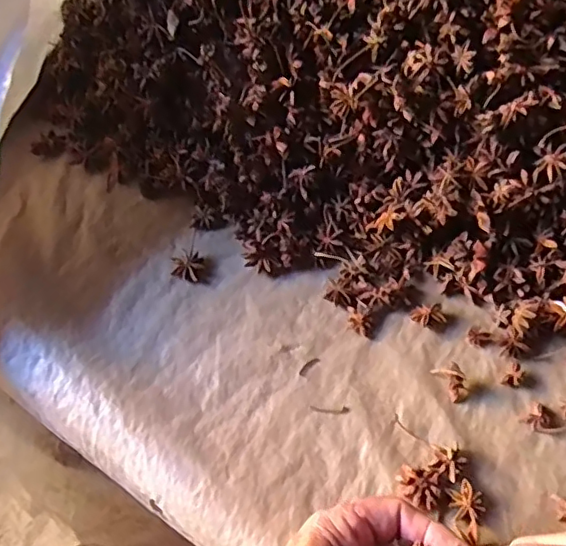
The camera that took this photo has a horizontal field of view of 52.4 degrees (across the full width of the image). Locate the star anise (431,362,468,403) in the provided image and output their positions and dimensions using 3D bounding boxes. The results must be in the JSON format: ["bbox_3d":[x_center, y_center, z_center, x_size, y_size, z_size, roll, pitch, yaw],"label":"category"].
[{"bbox_3d":[0.117,0.074,0.398,0.015,0.015,0.026,-27,64,-10],"label":"star anise"}]

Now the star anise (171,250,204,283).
[{"bbox_3d":[-0.076,-0.007,0.454,0.025,0.004,0.025,12,64,10],"label":"star anise"}]

